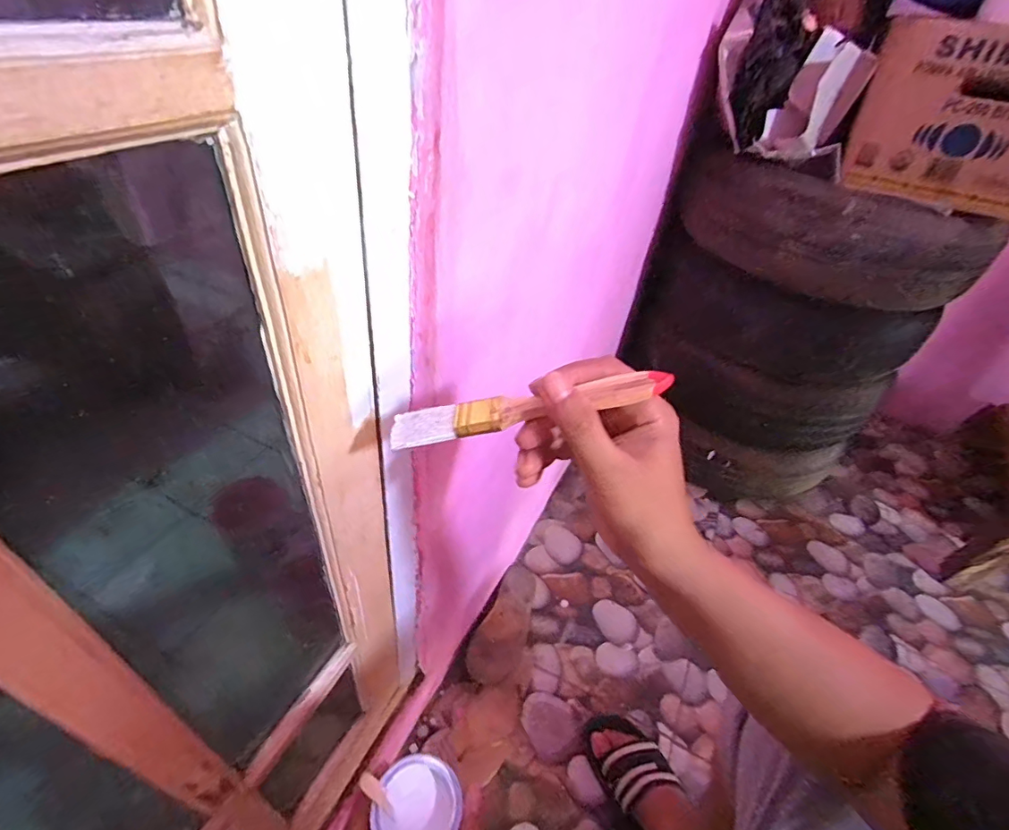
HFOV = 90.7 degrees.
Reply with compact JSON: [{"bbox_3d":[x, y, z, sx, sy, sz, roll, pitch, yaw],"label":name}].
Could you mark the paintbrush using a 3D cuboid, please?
[{"bbox_3d":[0.011,-0.003,0.288,0.164,0.008,0.027,-10,41,12],"label":"paintbrush"}]

